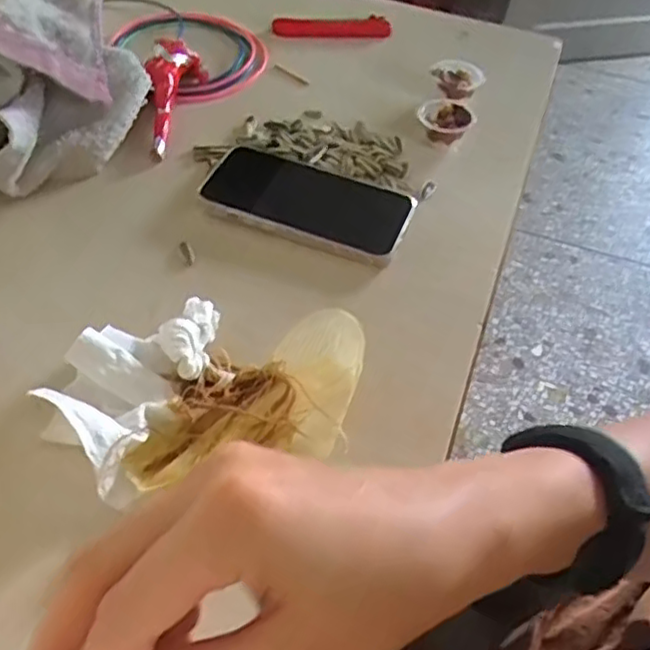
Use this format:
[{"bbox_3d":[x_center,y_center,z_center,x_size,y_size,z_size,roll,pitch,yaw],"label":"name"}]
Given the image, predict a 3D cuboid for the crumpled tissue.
[{"bbox_3d":[-0.101,0.029,0.360,0.075,0.030,0.118,25,53,16],"label":"crumpled tissue"}]

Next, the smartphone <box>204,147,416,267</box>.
[{"bbox_3d":[-0.013,-0.086,0.469,0.144,0.014,0.071,17,51,10],"label":"smartphone"}]

